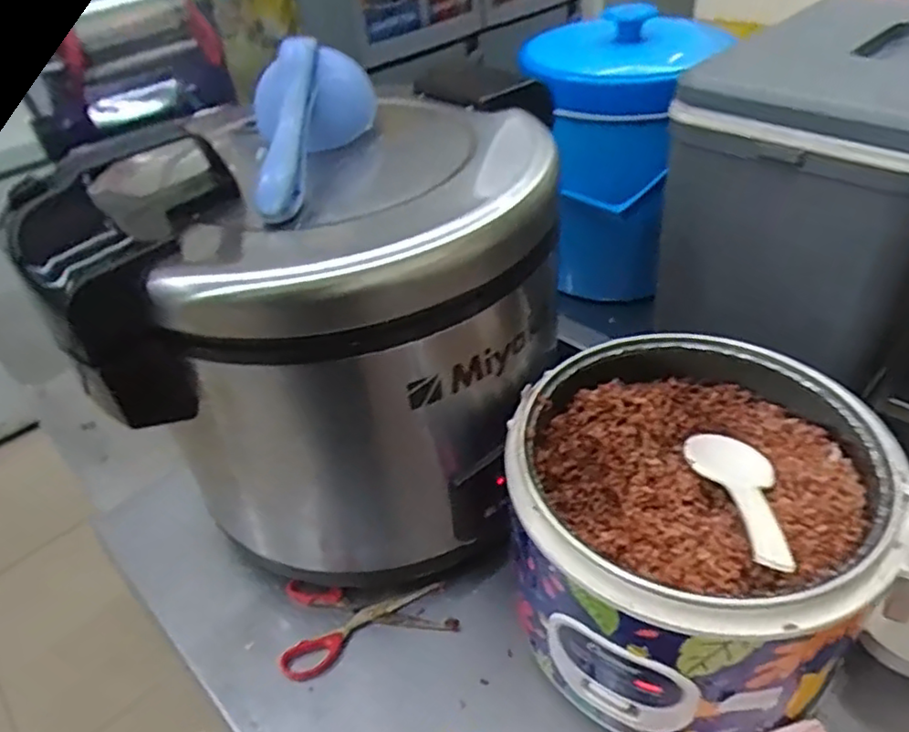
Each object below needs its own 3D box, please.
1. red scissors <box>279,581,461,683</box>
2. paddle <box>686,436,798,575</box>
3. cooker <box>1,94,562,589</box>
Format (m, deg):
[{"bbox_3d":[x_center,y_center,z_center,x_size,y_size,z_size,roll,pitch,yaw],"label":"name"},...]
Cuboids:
[{"bbox_3d":[-0.075,0.226,0.586,0.150,0.019,0.084,-7,39,0],"label":"red scissors"},{"bbox_3d":[0.200,0.086,0.456,0.061,0.015,0.183,2,14,12],"label":"paddle"},{"bbox_3d":[-0.071,0.000,0.563,0.308,0.392,0.276,-2,39,7],"label":"cooker"}]

